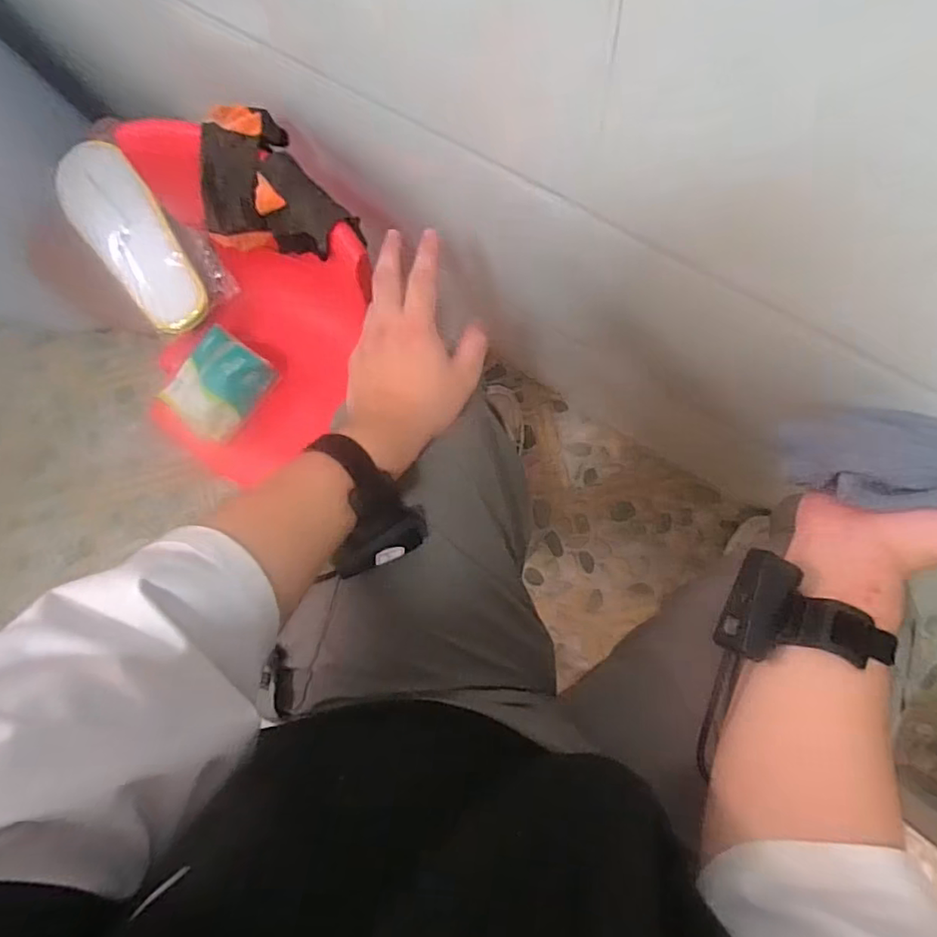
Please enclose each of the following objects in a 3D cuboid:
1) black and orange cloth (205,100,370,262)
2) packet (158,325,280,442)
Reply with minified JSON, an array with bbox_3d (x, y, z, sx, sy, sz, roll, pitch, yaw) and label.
[{"bbox_3d":[-0.185,-0.245,0.551,0.112,0.078,0.153,-45,81,1],"label":"black and orange cloth"},{"bbox_3d":[-0.307,-0.101,0.714,0.085,0.069,0.121,32,89,9],"label":"packet"}]

